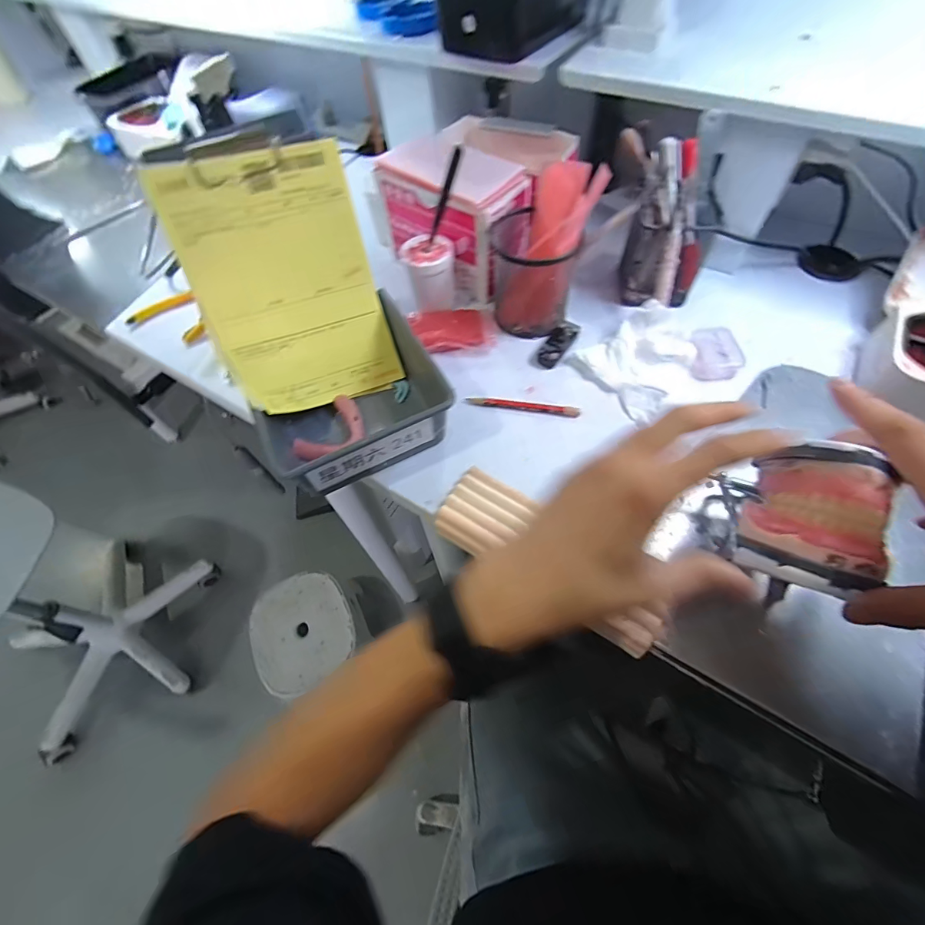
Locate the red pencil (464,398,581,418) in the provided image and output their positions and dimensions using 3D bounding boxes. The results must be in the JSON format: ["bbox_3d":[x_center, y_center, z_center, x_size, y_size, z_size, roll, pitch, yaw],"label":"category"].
[{"bbox_3d":[0.060,-0.055,0.426,0.110,0.007,0.012,5,59,8],"label":"red pencil"}]

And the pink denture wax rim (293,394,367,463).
[{"bbox_3d":[-0.129,-0.032,0.411,0.069,0.018,0.051,-27,61,-12],"label":"pink denture wax rim"}]

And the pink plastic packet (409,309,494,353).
[{"bbox_3d":[-0.009,-0.147,0.473,0.089,0.019,0.063,-13,59,-3],"label":"pink plastic packet"}]

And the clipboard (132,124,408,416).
[{"bbox_3d":[-0.150,-0.156,0.379,0.147,0.213,0.032,-23,29,-16],"label":"clipboard"}]

